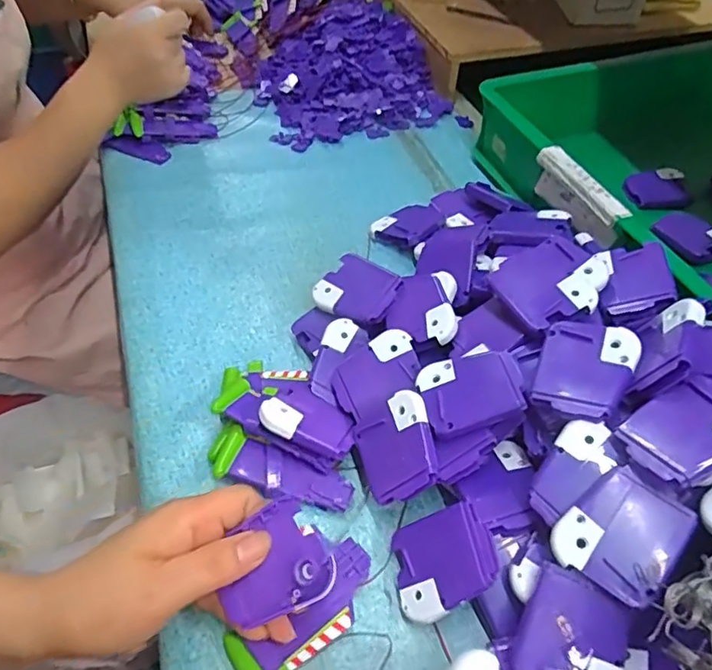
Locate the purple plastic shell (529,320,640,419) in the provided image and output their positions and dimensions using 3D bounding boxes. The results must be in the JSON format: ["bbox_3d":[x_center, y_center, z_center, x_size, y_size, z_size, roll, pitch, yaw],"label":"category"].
[{"bbox_3d":[0.133,0.018,0.326,0.052,0.013,0.057,12,70,31],"label":"purple plastic shell"}]

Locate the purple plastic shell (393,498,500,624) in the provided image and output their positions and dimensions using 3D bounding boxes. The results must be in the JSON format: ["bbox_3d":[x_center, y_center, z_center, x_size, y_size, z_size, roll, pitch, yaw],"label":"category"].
[{"bbox_3d":[0.048,0.127,0.315,0.061,0.012,0.052,-38,48,21],"label":"purple plastic shell"}]

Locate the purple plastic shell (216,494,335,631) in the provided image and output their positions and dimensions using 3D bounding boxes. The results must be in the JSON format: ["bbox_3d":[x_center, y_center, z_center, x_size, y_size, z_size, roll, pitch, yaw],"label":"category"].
[{"bbox_3d":[-0.042,0.122,0.291,0.056,0.010,0.051,-37,60,-2],"label":"purple plastic shell"}]

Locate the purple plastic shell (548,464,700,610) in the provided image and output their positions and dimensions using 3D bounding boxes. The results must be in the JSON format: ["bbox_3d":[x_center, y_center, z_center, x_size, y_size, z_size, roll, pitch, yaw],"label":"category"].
[{"bbox_3d":[0.135,0.101,0.284,0.050,0.011,0.058,35,81,21],"label":"purple plastic shell"}]

